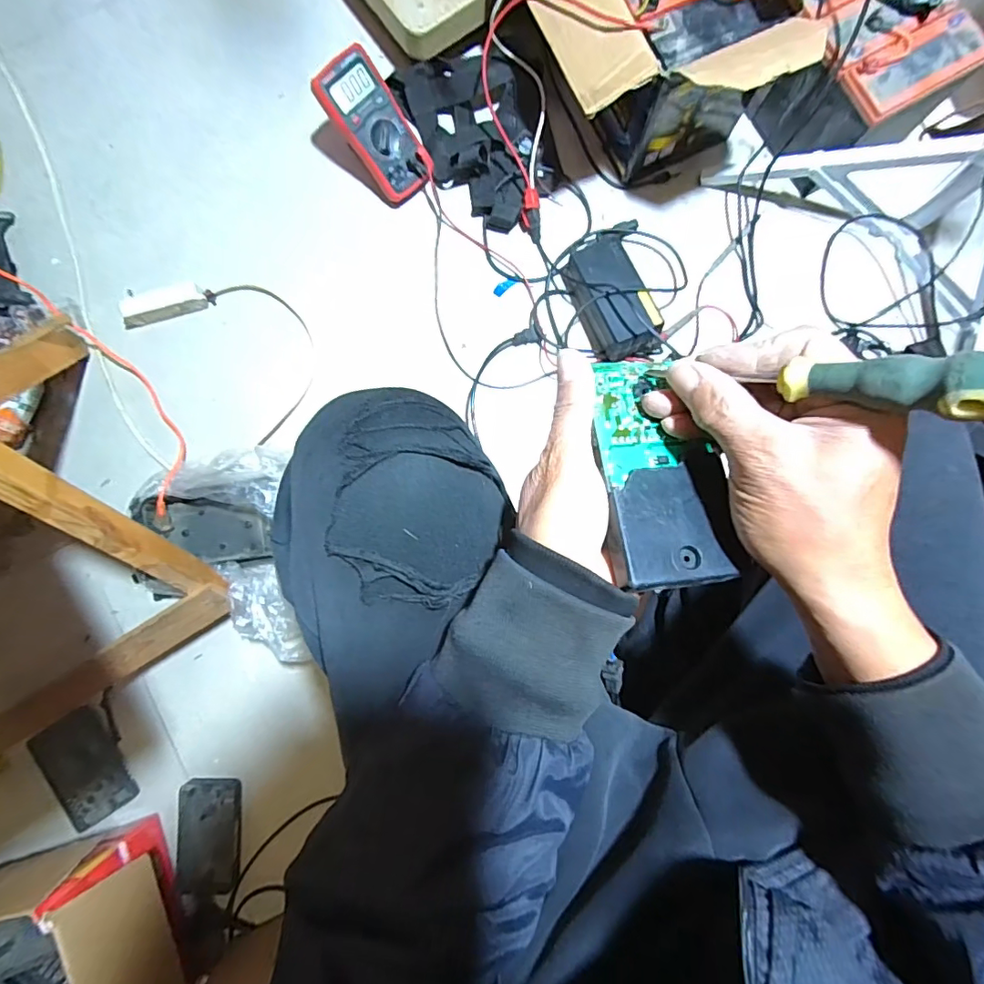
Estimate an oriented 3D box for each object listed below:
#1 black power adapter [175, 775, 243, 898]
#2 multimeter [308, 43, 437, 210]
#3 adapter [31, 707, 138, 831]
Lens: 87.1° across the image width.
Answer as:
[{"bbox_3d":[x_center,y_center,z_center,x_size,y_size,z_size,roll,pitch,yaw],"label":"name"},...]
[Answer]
[{"bbox_3d":[-0.413,0.504,0.759,0.086,0.020,0.155,1,86,0],"label":"black power adapter"},{"bbox_3d":[-0.173,-0.538,0.773,0.095,0.040,0.189,-39,124,0],"label":"multimeter"},{"bbox_3d":[-0.603,0.410,0.769,0.105,0.021,0.154,-31,87,-2],"label":"adapter"}]

